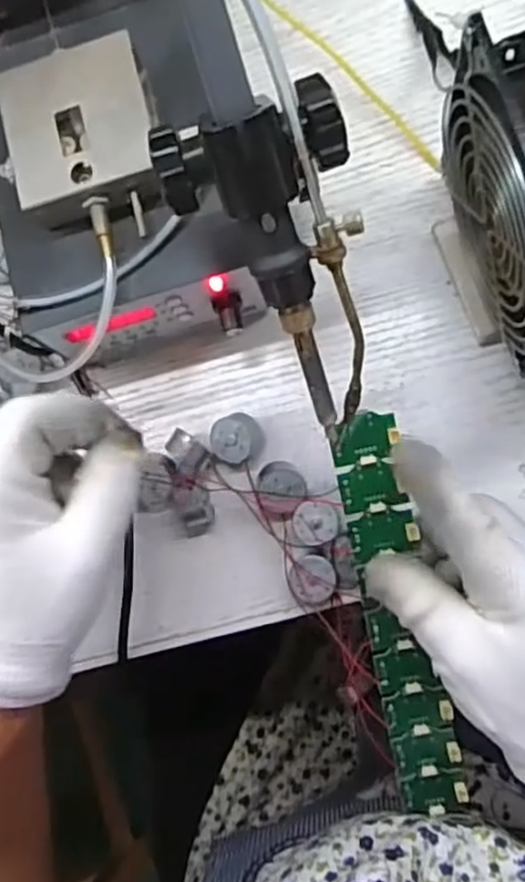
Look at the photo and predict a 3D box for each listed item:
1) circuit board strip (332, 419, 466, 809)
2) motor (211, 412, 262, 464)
[{"bbox_3d":[0.064,0.085,0.327,0.031,0.008,0.196,-11,100,6],"label":"circuit board strip"},{"bbox_3d":[-0.014,-0.001,0.371,0.025,0.017,0.024,-1,84,8],"label":"motor"}]

